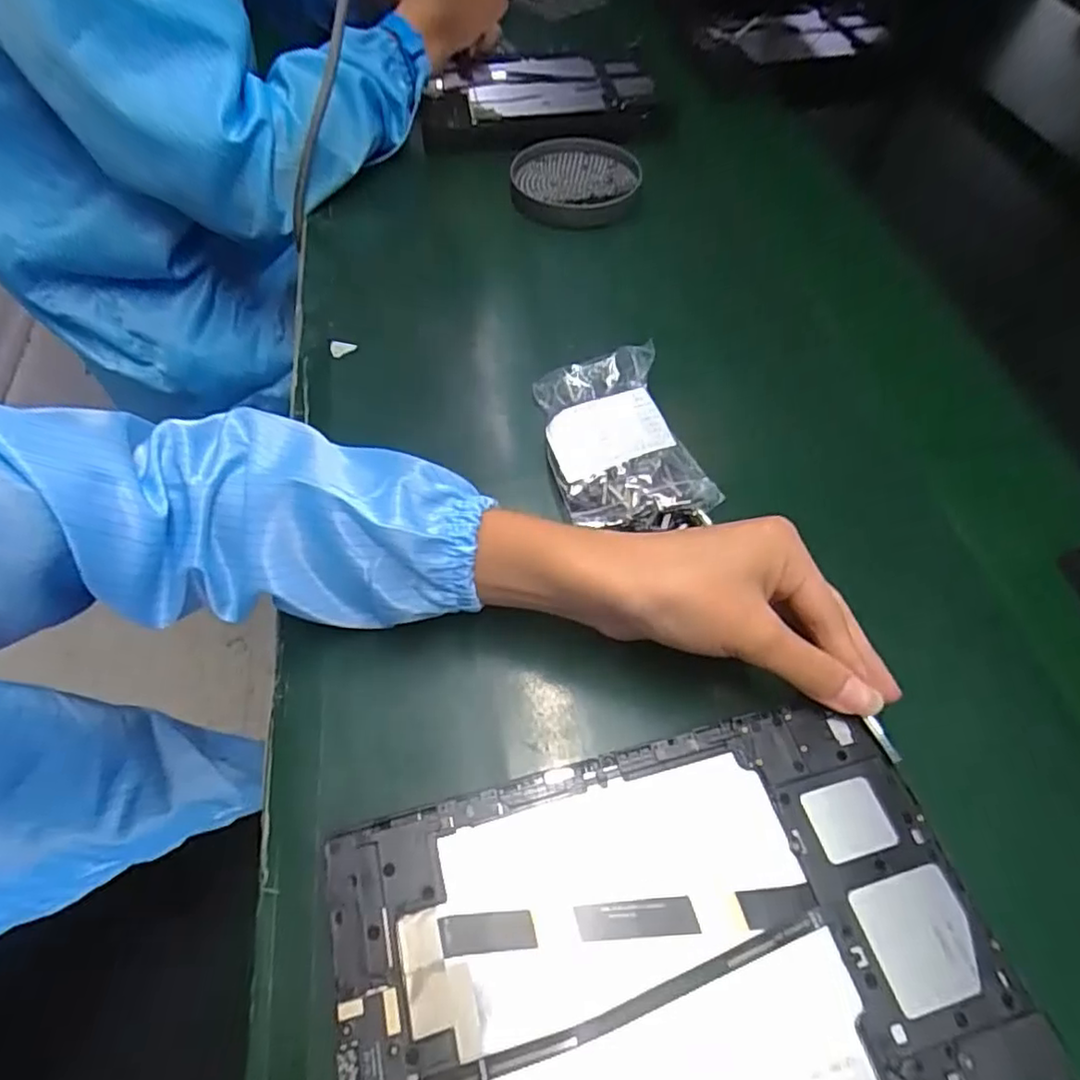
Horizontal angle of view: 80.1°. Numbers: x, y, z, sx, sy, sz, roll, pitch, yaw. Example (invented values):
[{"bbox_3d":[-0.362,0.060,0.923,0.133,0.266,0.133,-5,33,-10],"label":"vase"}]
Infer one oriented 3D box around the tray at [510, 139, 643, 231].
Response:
[{"bbox_3d":[0.032,-0.321,0.580,0.113,0.030,0.111,1,54,3],"label":"tray"}]

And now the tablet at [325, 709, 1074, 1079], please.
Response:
[{"bbox_3d":[0.048,0.154,0.236,0.233,0.014,0.147,-14,55,-8],"label":"tablet"}]

